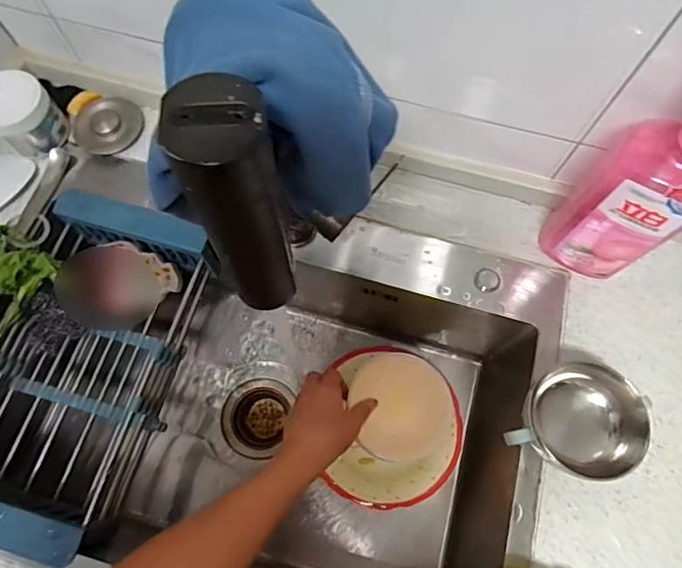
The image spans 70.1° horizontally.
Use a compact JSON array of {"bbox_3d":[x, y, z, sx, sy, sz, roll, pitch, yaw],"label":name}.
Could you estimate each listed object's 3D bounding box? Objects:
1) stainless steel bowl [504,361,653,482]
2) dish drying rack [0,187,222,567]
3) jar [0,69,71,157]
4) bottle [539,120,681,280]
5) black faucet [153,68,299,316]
[{"bbox_3d":[0.234,0.136,0.478,0.108,0.072,0.103,29,72,9],"label":"stainless steel bowl"},{"bbox_3d":[-0.305,0.091,0.576,0.197,0.085,0.385,15,70,4],"label":"dish drying rack"},{"bbox_3d":[-0.386,-0.205,0.584,0.074,0.073,0.076,0,70,-1],"label":"jar"},{"bbox_3d":[0.285,-0.086,0.457,0.101,0.268,0.074,41,74,13],"label":"bottle"},{"bbox_3d":[-0.039,-0.027,0.197,0.037,0.121,0.034,-17,71,-7],"label":"black faucet"}]

